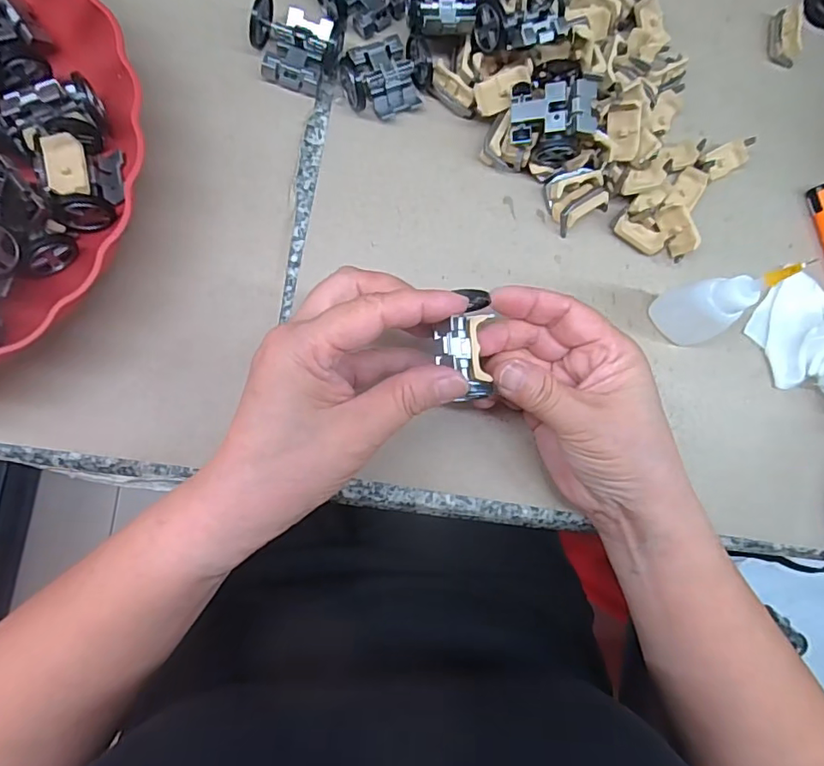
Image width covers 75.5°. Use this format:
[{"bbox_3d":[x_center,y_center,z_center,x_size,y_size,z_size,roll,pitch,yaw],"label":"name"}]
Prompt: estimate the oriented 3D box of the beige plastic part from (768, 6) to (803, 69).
[{"bbox_3d":[0.251,-0.233,0.356,0.016,0.016,0.036,0,84,-7],"label":"beige plastic part"}]

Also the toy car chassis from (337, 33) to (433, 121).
[{"bbox_3d":[-0.015,-0.179,0.309,0.049,0.020,0.041,-23,87,-9],"label":"toy car chassis"}]

